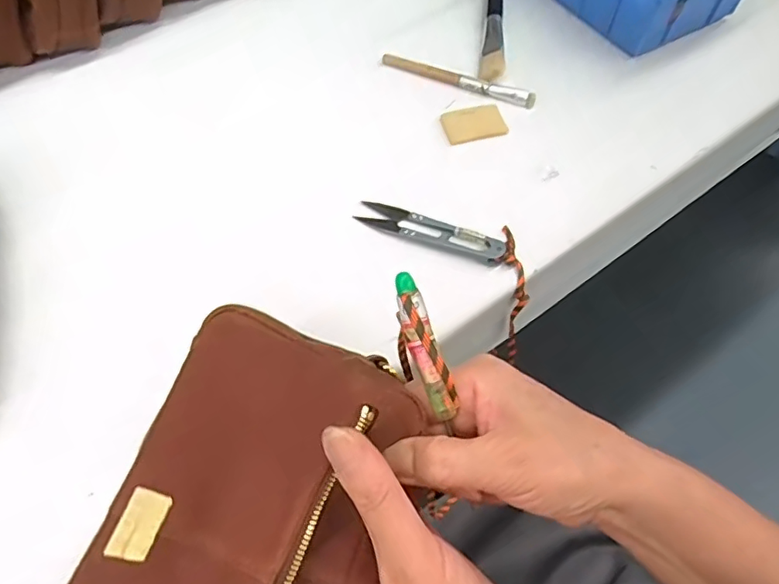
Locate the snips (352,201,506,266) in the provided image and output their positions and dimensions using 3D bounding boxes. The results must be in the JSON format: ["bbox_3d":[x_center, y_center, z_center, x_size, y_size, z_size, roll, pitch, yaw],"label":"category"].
[{"bbox_3d":[0.027,-0.041,0.379,0.101,0.012,0.023,23,61,12],"label":"snips"}]

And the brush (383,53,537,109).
[{"bbox_3d":[0.055,-0.172,0.460,0.130,0.011,0.010,20,60,11],"label":"brush"}]

